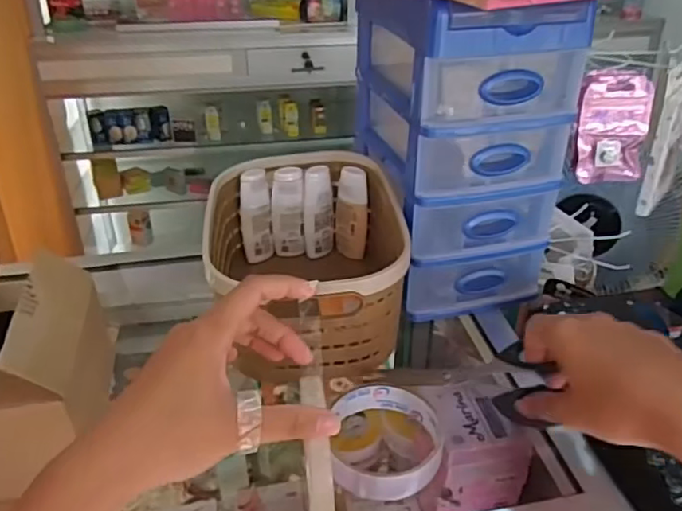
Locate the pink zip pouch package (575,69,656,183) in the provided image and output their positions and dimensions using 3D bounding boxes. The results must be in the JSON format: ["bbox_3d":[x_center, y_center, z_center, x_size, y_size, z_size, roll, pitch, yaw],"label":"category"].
[{"bbox_3d":[0.246,-0.117,0.539,0.058,0.097,0.015,1,22,14],"label":"pink zip pouch package"}]

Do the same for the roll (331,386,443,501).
[{"bbox_3d":[0.032,0.129,0.414,0.075,0.031,0.074,0,32,0],"label":"roll"}]

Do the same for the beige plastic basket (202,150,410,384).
[{"bbox_3d":[-0.030,0.008,0.518,0.154,0.114,0.205,-3,32,-5],"label":"beige plastic basket"}]

